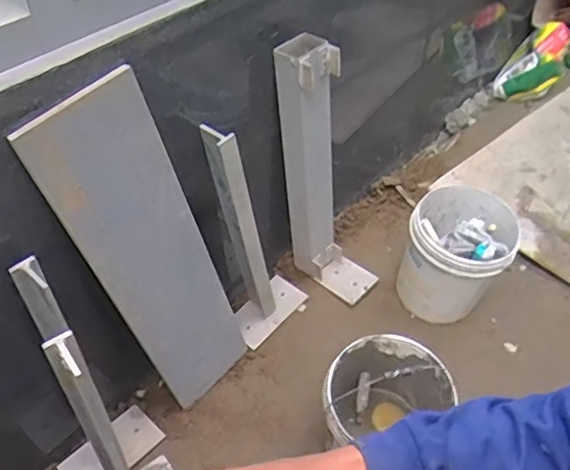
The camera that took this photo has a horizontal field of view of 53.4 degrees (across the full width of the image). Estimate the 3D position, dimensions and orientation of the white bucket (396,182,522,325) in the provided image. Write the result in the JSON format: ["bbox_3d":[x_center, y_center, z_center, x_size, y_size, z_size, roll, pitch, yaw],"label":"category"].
[{"bbox_3d":[0.525,0.059,1.731,0.303,0.338,0.279,0,46,0],"label":"white bucket"}]

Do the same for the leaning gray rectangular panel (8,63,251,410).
[{"bbox_3d":[-0.289,0.086,1.308,0.251,0.911,0.024,-40,47,-24],"label":"leaning gray rectangular panel"}]

